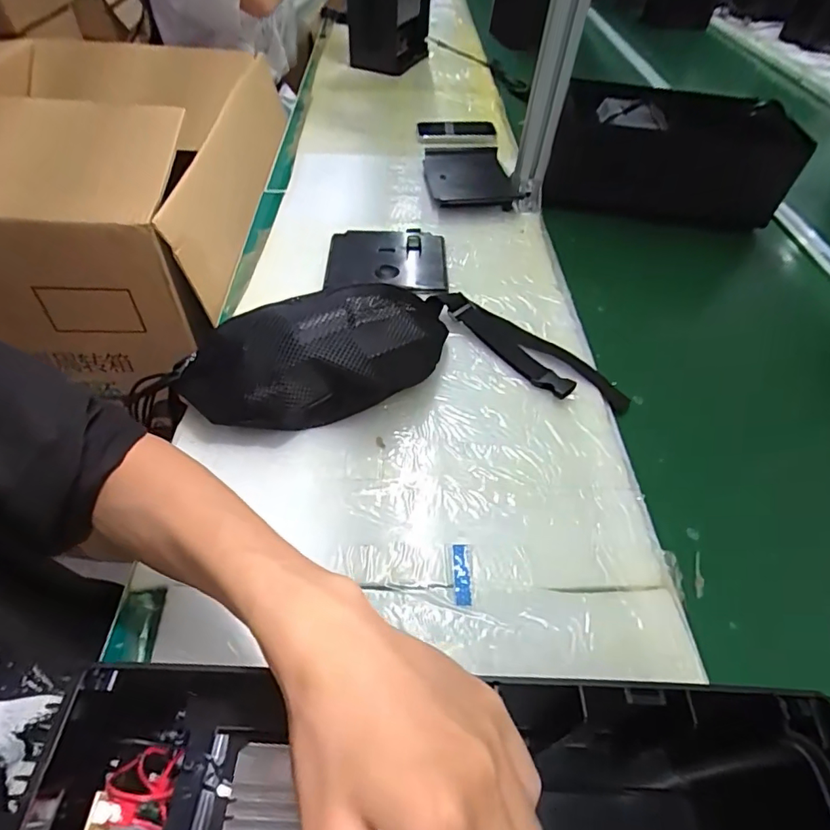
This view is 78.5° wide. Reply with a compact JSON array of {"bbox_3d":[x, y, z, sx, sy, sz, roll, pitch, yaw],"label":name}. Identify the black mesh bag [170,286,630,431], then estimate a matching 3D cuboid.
[{"bbox_3d":[-0.012,-0.081,0.518,0.439,0.091,0.173,-9,51,-9],"label":"black mesh bag"}]

